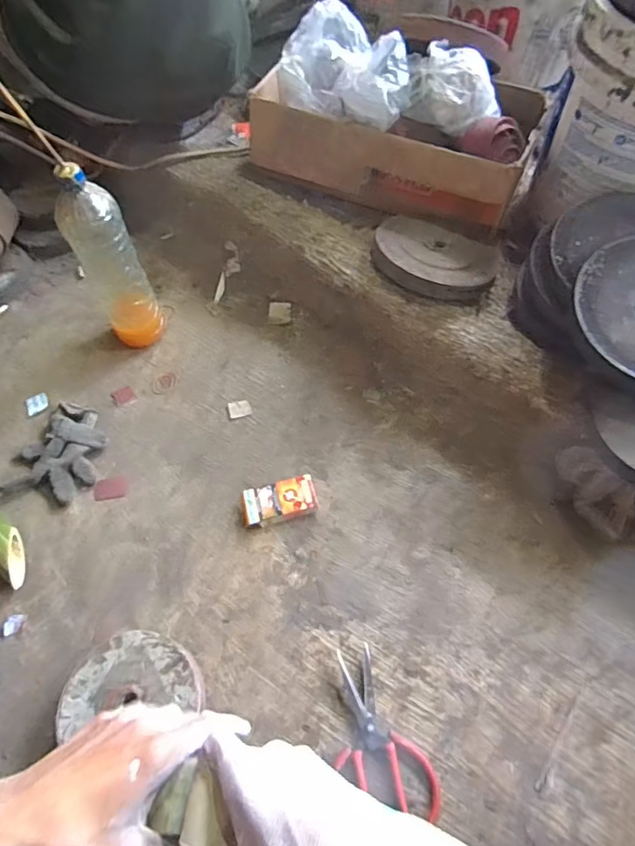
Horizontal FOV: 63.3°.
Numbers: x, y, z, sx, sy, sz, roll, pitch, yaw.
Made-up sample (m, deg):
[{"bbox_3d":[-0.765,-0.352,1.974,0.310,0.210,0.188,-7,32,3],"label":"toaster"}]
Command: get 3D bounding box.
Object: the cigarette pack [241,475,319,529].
[{"bbox_3d":[-0.055,0.114,0.745,0.108,0.022,0.058,-13,60,-7],"label":"cigarette pack"}]

